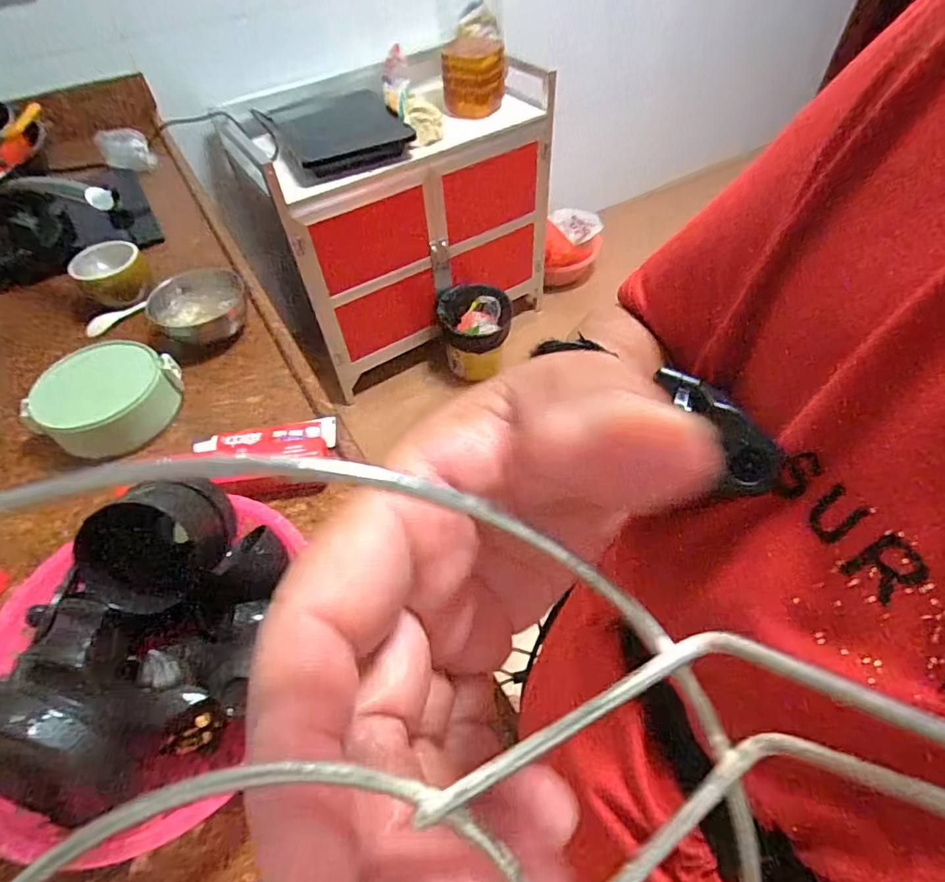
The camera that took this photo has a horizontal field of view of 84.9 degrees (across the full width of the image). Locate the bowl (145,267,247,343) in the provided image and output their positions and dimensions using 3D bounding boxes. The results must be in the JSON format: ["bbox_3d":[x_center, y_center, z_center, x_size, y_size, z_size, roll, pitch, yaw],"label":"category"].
[{"bbox_3d":[-0.374,-0.182,0.719,0.124,0.054,0.124,-1,53,1],"label":"bowl"}]

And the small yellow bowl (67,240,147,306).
[{"bbox_3d":[-0.528,-0.242,0.765,0.091,0.066,0.085,-1,53,1],"label":"small yellow bowl"}]

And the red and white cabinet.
[{"bbox_3d":[-0.191,-0.651,1.506,0.755,0.640,0.425,-27,57,-17],"label":"red and white cabinet"}]

